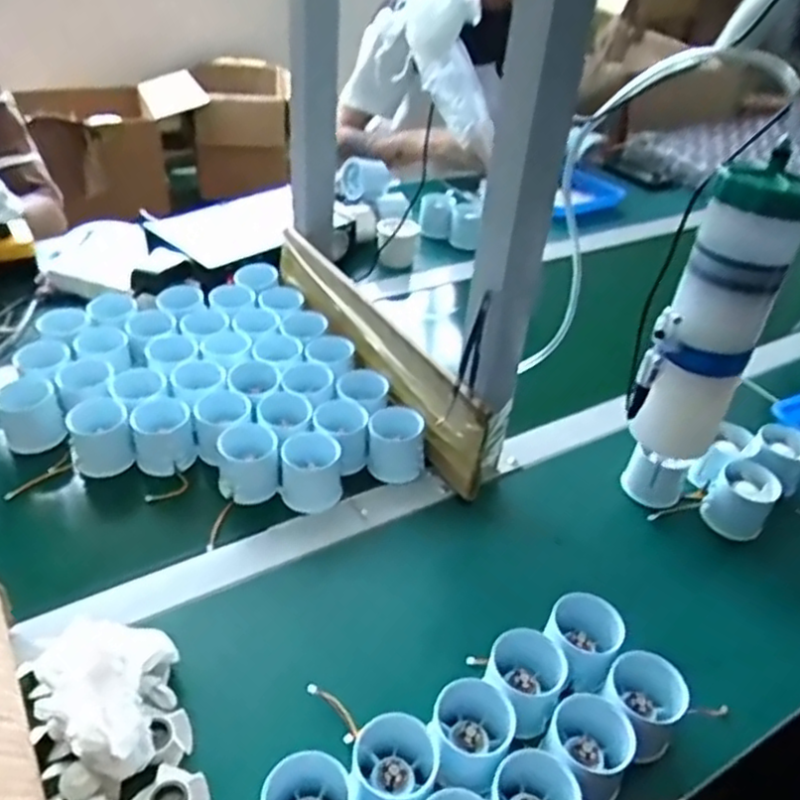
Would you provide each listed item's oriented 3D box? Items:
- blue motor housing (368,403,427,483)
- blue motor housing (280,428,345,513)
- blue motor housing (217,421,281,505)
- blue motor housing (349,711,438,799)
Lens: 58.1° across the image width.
[{"bbox_3d":[-0.003,0.041,0.678,0.053,0.051,0.052,4,37,-1],"label":"blue motor housing"},{"bbox_3d":[-0.079,0.064,0.644,0.052,0.046,0.053,0,37,-7],"label":"blue motor housing"},{"bbox_3d":[-0.138,0.055,0.656,0.051,0.048,0.058,-5,38,-13],"label":"blue motor housing"},{"bbox_3d":[-0.005,0.228,0.448,0.058,0.047,0.058,25,41,24],"label":"blue motor housing"}]

